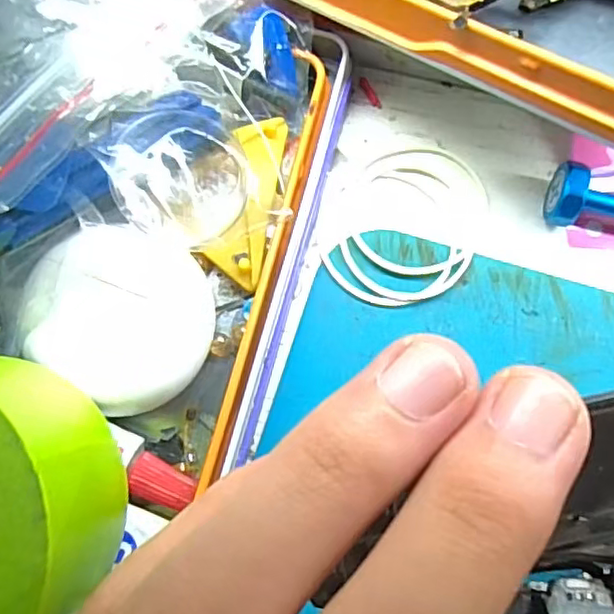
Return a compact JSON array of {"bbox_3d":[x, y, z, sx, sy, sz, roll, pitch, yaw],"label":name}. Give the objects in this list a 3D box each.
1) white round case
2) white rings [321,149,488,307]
[{"bbox_3d":[-0.046,0.001,0.152,0.044,0.014,0.041,0,75,2],"label":"white round case"},{"bbox_3d":[0.028,-0.024,0.173,0.041,0.004,0.049,31,78,9],"label":"white rings"}]

